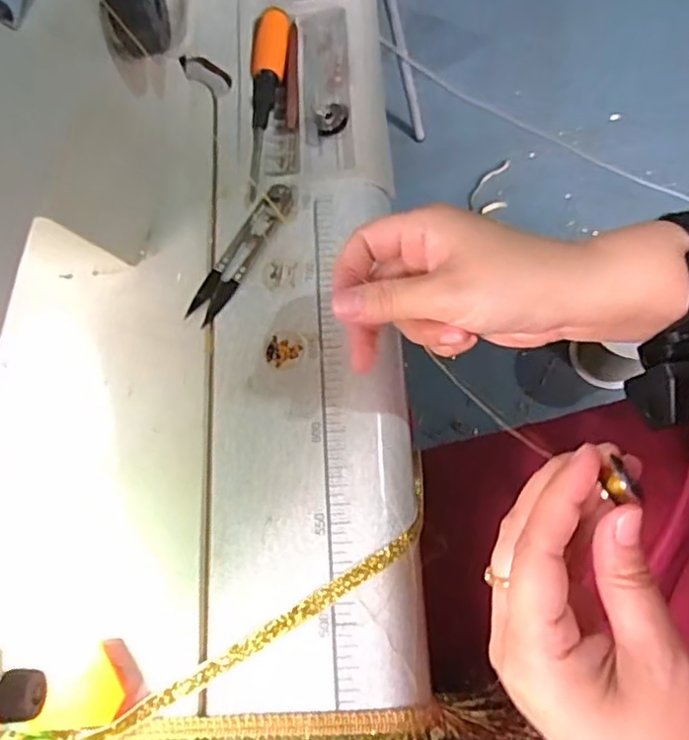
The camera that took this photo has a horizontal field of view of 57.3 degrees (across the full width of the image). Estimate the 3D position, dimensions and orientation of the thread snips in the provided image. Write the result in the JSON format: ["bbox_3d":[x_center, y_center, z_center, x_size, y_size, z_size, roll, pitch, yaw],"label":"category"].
[{"bbox_3d":[-0.065,-0.074,0.394,0.020,0.010,0.100,26,76,16],"label":"thread snips"}]

